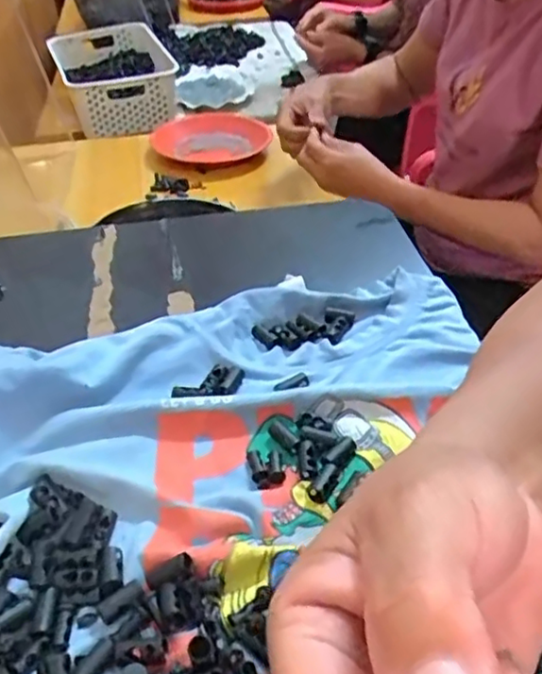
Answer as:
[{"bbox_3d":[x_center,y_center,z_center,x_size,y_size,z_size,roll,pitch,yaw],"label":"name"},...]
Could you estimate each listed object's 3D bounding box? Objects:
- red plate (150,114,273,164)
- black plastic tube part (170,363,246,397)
[{"bbox_3d":[-0.100,-0.342,1.082,0.192,0.022,0.205,-1,40,1],"label":"red plate"},{"bbox_3d":[-0.034,0.024,0.342,0.037,0.007,0.020,-2,40,-3],"label":"black plastic tube part"}]

